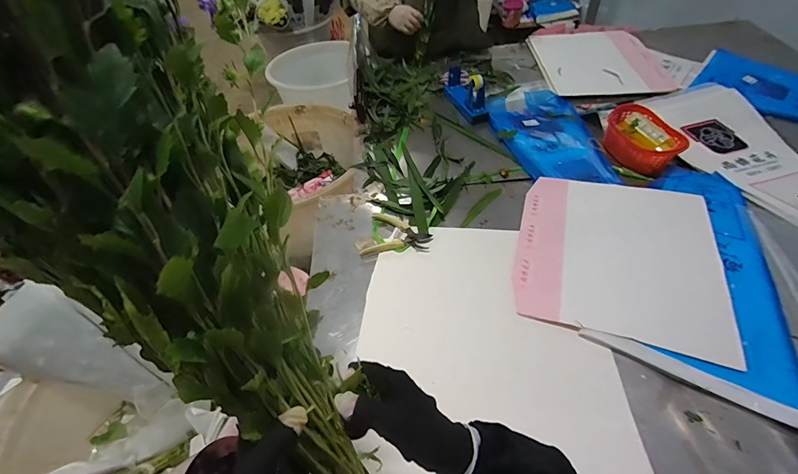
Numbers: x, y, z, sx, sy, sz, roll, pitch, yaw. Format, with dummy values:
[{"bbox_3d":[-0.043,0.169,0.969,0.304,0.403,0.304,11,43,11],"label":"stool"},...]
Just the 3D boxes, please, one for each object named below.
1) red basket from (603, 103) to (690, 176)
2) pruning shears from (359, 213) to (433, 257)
[{"bbox_3d":[0.649,-0.265,1.005,0.140,0.082,0.207,-32,53,-22],"label":"red basket"},{"bbox_3d":[0.000,-0.003,0.866,0.151,0.024,0.123,6,49,10],"label":"pruning shears"}]

